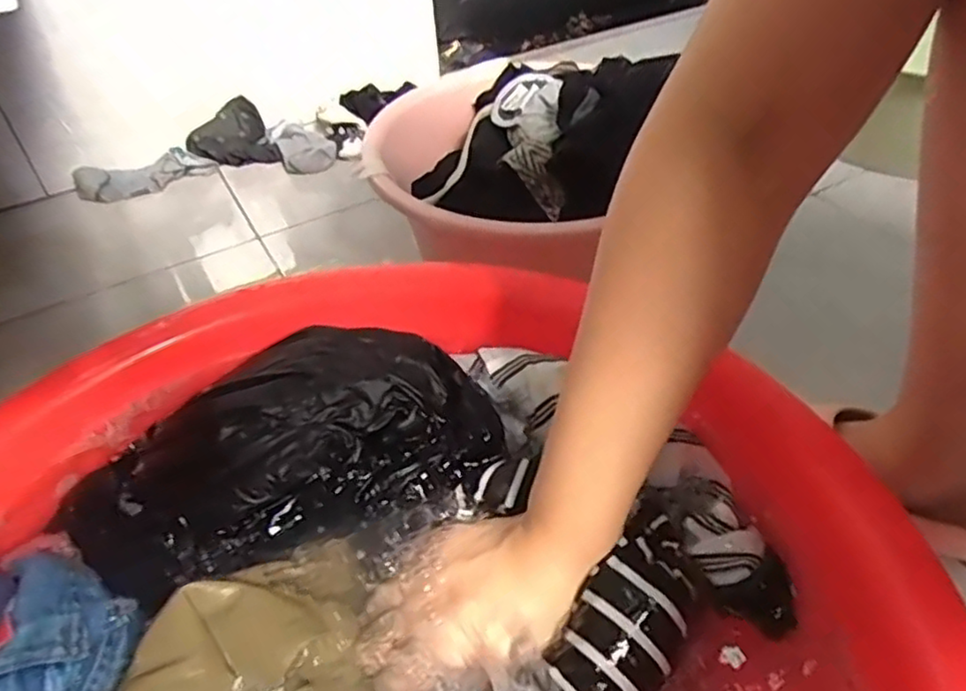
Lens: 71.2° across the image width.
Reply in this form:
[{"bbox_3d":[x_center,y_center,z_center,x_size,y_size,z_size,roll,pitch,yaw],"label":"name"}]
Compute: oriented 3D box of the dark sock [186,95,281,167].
[{"bbox_3d":[-0.360,-0.295,0.961,0.117,0.076,0.086,-17,42,-14],"label":"dark sock"}]

